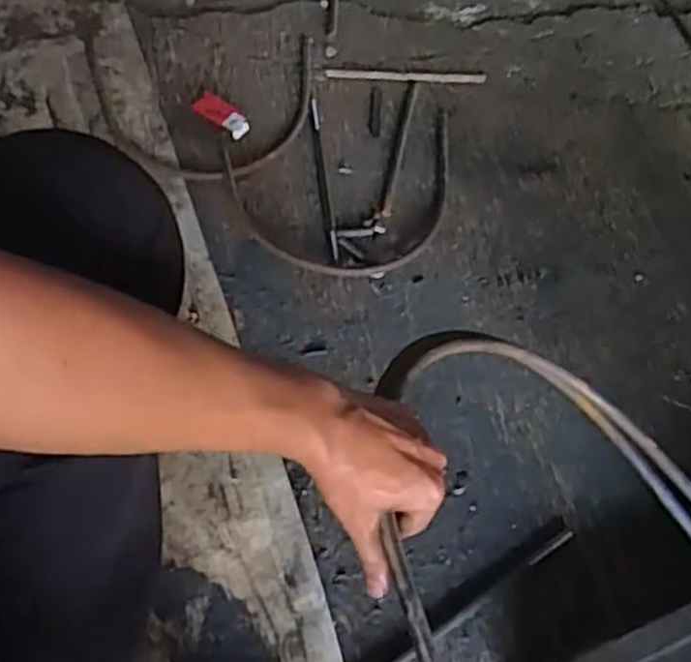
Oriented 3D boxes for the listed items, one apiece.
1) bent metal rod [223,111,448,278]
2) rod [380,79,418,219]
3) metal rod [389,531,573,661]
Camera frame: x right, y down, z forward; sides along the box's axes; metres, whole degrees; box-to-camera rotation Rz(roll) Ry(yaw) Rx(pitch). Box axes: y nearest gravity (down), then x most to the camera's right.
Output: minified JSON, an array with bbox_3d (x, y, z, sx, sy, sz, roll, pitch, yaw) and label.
[{"bbox_3d":[0.026,-0.168,0.928,0.312,0.017,0.228,-15,60,-14],"label":"bent metal rod"},{"bbox_3d":[0.072,-0.247,1.002,0.013,0.008,0.260,11,57,2],"label":"rod"},{"bbox_3d":[0.099,0.261,0.686,0.288,0.014,0.012,-29,64,-21],"label":"metal rod"}]

